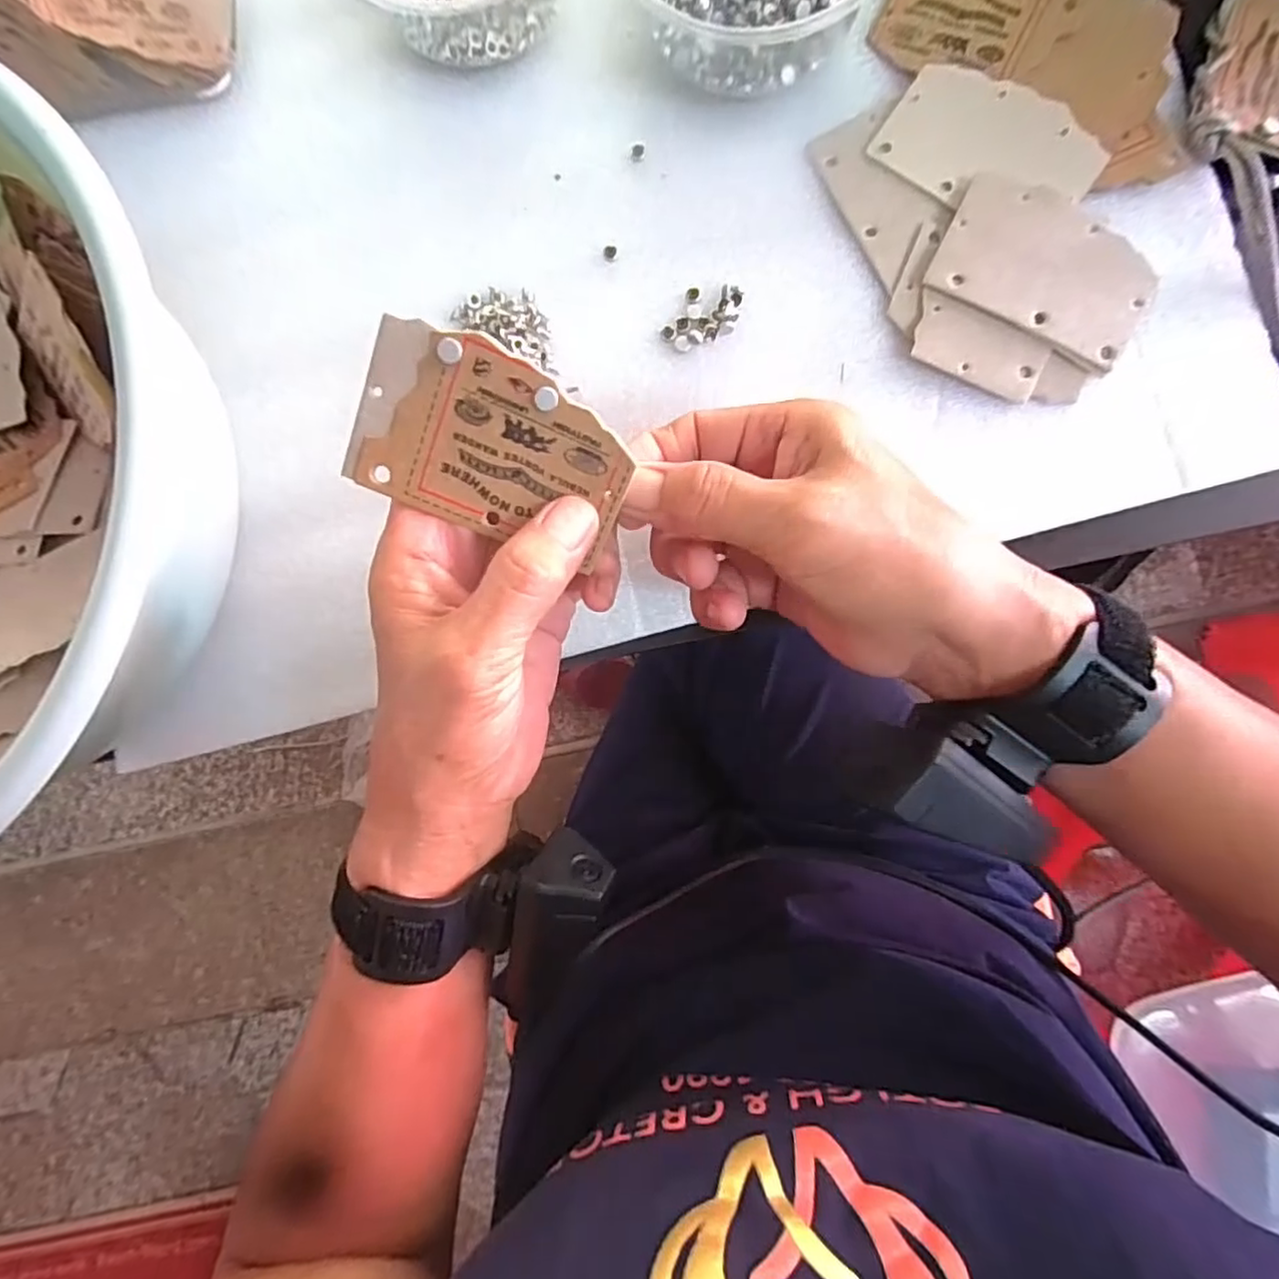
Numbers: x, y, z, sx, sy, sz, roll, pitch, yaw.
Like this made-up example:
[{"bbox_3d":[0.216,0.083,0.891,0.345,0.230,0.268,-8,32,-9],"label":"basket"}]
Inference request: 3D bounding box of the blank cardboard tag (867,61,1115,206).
[{"bbox_3d":[0.146,-0.205,0.271,0.083,0.005,0.053,36,93,4],"label":"blank cardboard tag"}]

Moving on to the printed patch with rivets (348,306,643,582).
[{"bbox_3d":[-0.045,-0.059,0.202,0.082,0.004,0.054,22,112,-9],"label":"printed patch with rivets"}]

